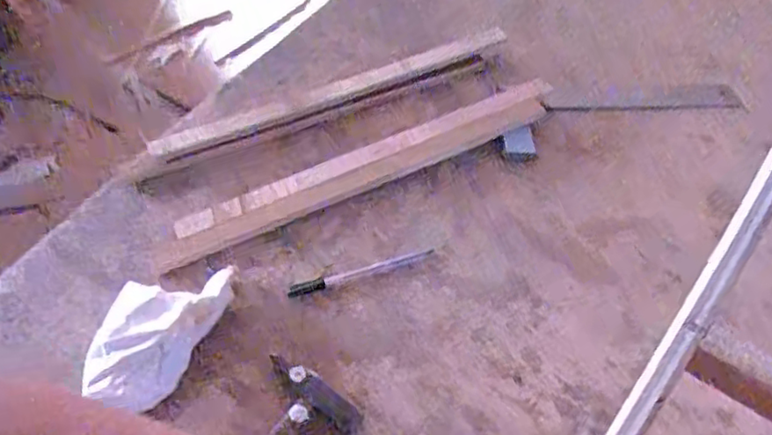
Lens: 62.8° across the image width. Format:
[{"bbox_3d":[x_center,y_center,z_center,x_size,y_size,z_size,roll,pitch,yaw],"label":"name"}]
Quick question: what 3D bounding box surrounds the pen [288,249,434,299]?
[{"bbox_3d":[-0.025,0.057,0.653,0.153,0.008,0.013,-17,53,-10],"label":"pen"}]

